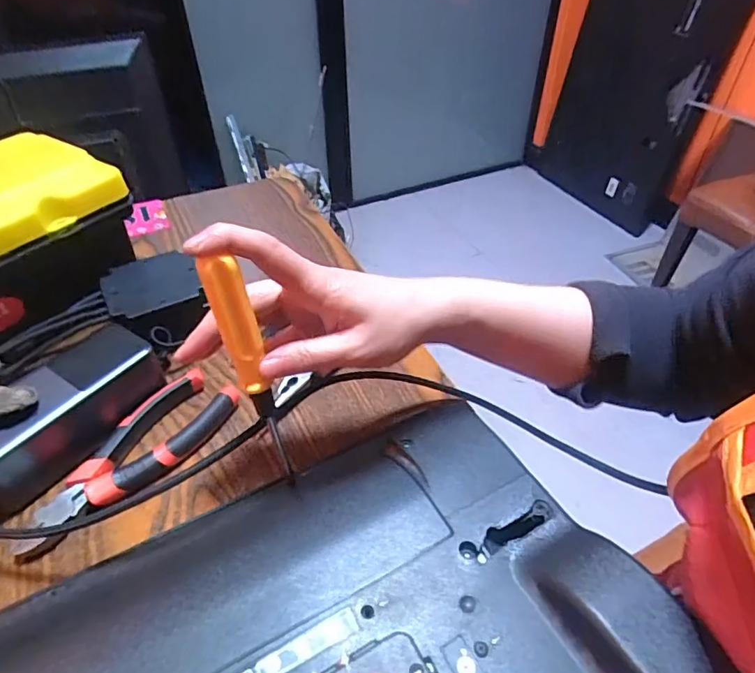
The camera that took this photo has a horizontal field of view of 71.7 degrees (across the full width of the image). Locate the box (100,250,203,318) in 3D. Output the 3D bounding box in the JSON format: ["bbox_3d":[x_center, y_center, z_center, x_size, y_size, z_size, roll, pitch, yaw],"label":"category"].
[{"bbox_3d":[-0.190,-0.044,0.440,0.075,0.013,0.075,-19,46,-18],"label":"box"}]

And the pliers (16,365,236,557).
[{"bbox_3d":[-0.166,0.080,0.355,0.055,0.017,0.155,23,49,23],"label":"pliers"}]

